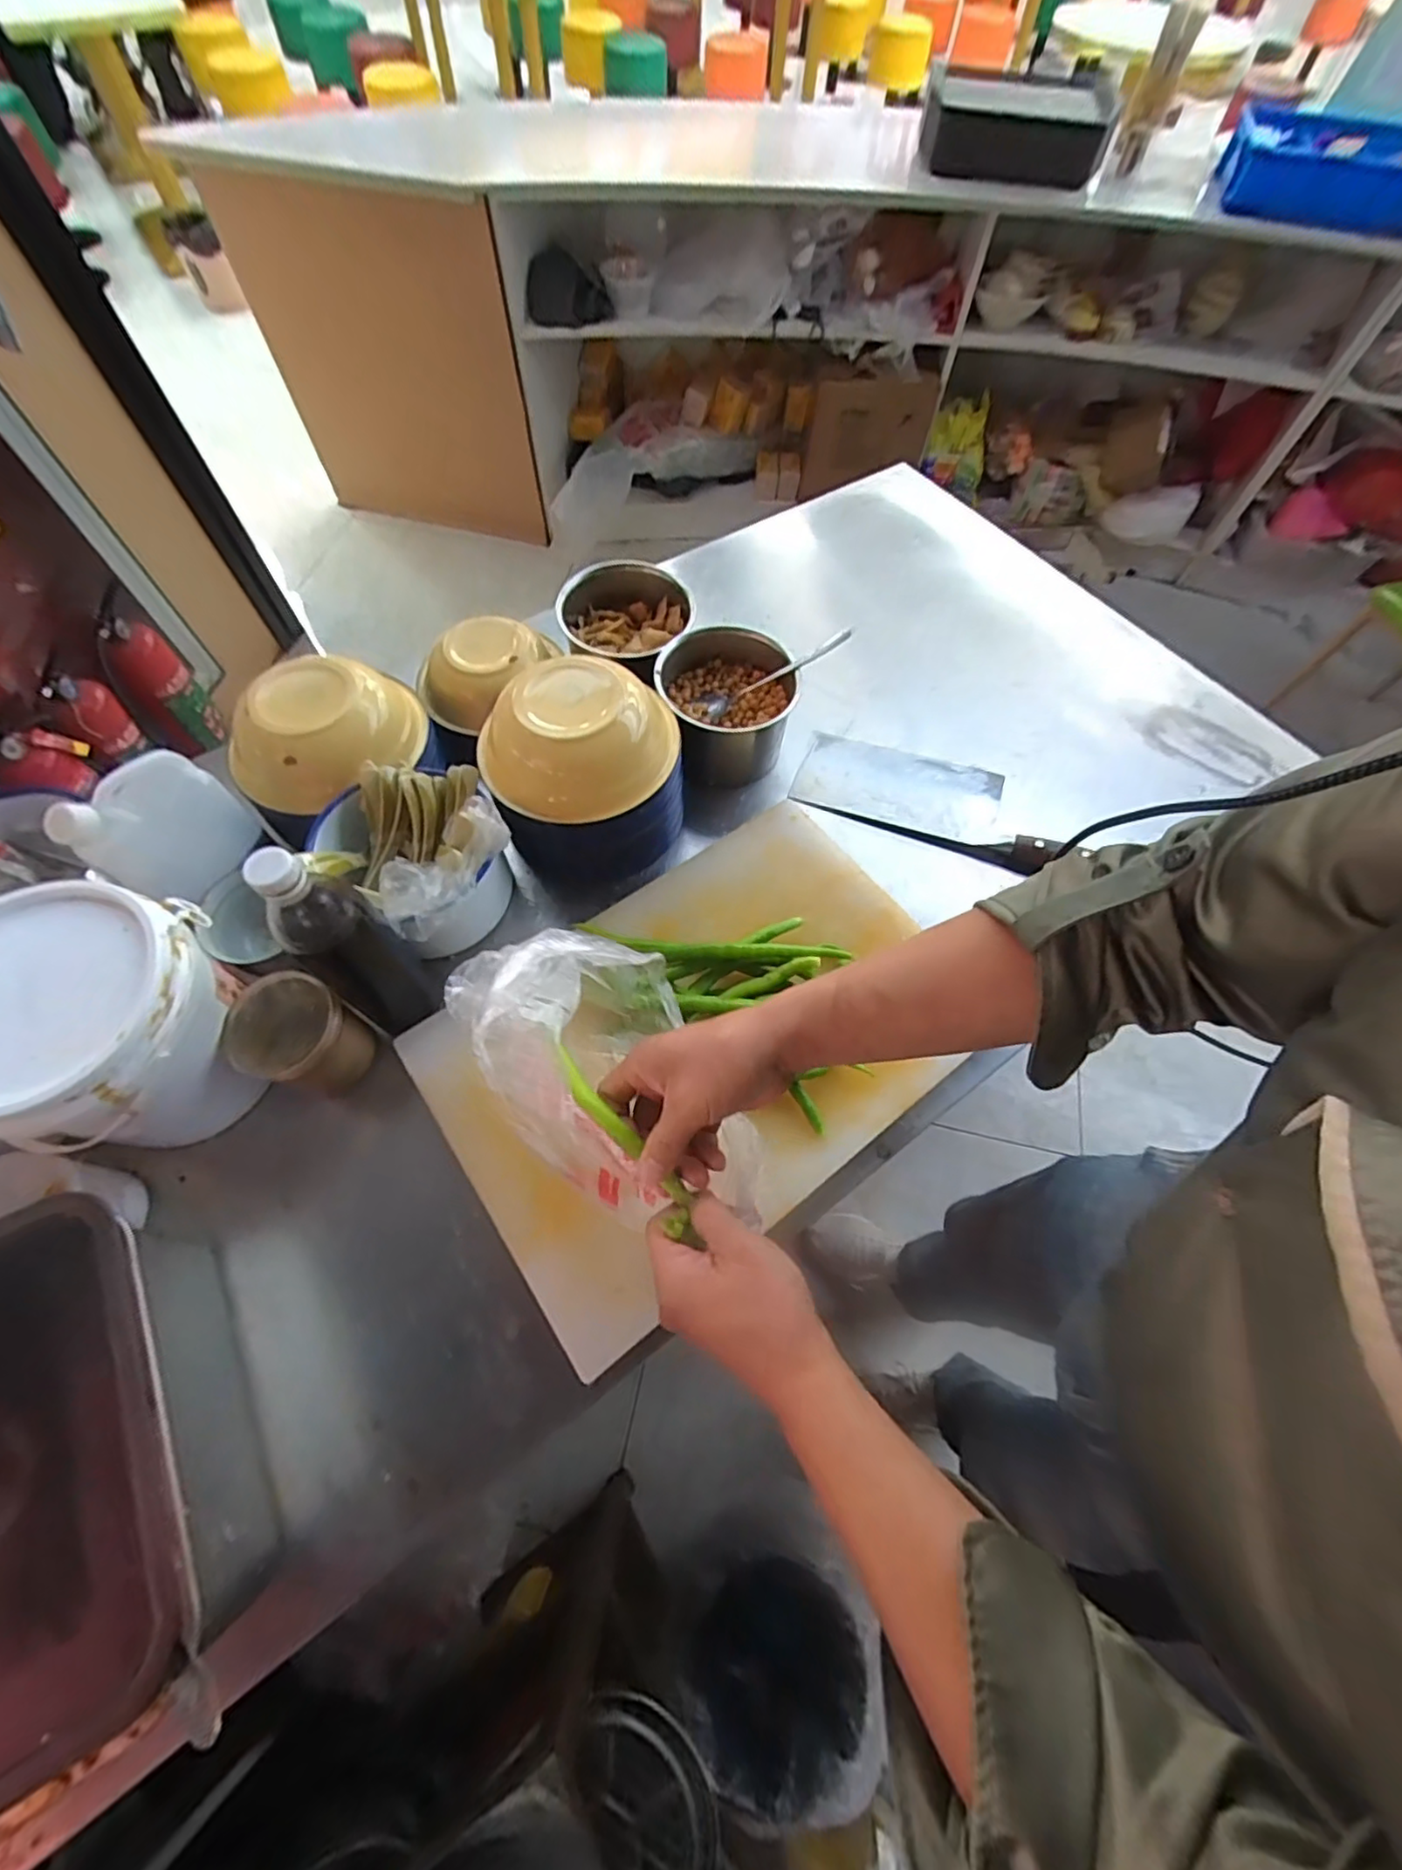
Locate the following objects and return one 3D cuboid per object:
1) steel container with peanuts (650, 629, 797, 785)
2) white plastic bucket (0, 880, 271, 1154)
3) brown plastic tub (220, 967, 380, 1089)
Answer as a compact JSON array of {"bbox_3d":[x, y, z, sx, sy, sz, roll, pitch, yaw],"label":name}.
[{"bbox_3d":[0.028,-0.256,0.735,0.152,0.112,0.146,0,64,-2],"label":"steel container with peanuts"},{"bbox_3d":[-0.451,0.076,0.505,0.168,0.181,0.169,-12,65,-7],"label":"white plastic bucket"},{"bbox_3d":[-0.339,0.089,0.557,0.092,0.110,0.079,35,68,14],"label":"brown plastic tub"}]

